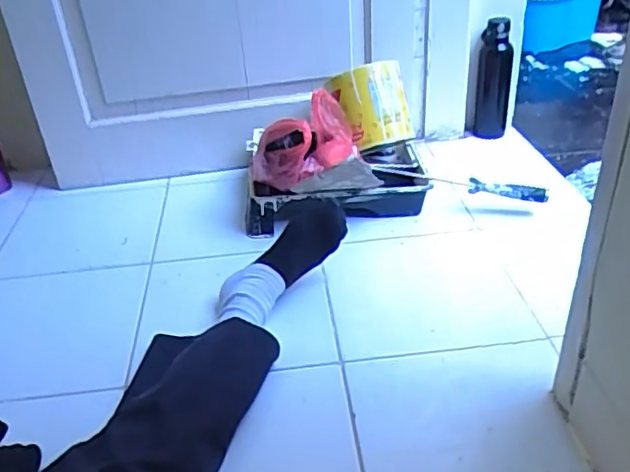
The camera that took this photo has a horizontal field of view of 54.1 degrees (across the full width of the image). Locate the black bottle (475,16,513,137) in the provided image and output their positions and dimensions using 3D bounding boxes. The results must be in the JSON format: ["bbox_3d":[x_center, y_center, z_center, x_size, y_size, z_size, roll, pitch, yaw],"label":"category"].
[{"bbox_3d":[0.406,-0.343,1.398,0.075,0.277,0.087,3,32,15],"label":"black bottle"}]

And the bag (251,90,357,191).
[{"bbox_3d":[-0.025,-0.158,1.081,0.179,0.124,0.141,-5,31,1],"label":"bag"}]

